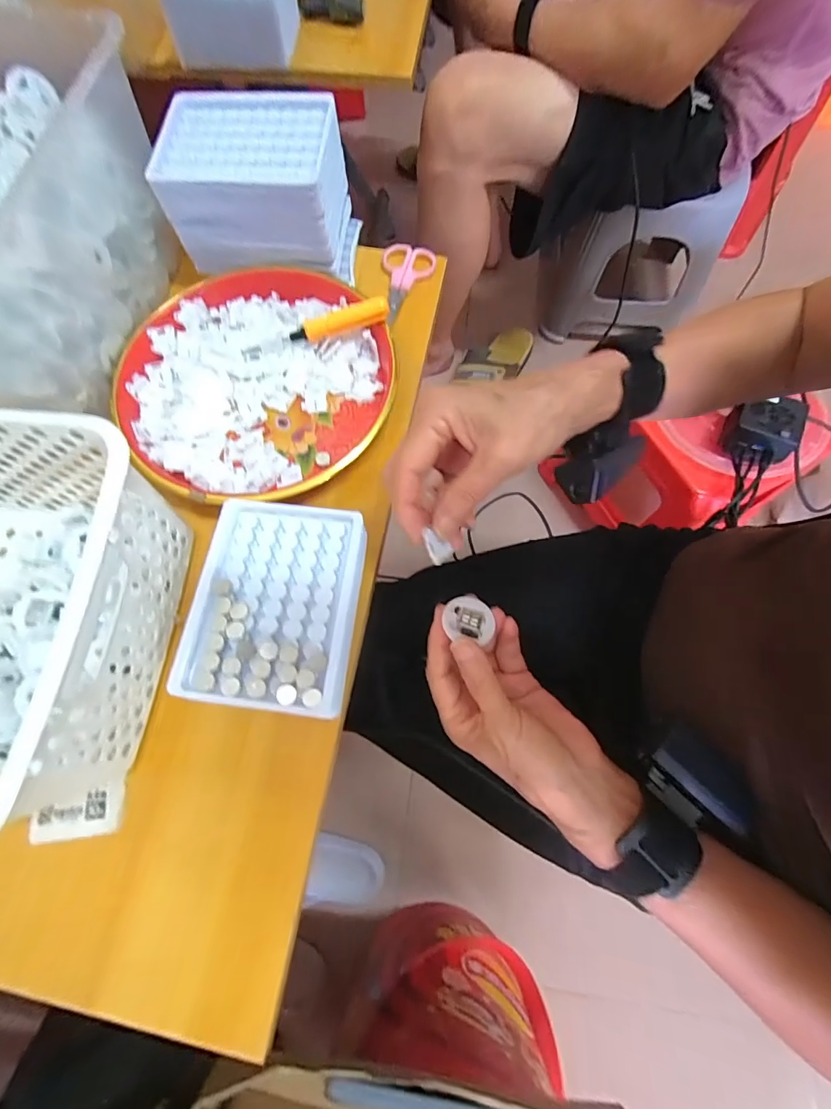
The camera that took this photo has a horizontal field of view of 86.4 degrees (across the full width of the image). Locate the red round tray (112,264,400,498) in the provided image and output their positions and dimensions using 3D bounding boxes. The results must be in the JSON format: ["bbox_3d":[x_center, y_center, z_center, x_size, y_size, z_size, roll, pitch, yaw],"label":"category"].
[{"bbox_3d":[-0.130,-0.143,0.359,0.198,0.033,0.217,0,72,1],"label":"red round tray"}]

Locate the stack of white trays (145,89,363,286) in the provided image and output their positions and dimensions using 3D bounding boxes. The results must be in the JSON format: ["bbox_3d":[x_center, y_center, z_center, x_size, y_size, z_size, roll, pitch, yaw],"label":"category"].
[{"bbox_3d":[-0.129,-0.307,0.383,0.136,0.097,0.100,5,72,2],"label":"stack of white trays"}]

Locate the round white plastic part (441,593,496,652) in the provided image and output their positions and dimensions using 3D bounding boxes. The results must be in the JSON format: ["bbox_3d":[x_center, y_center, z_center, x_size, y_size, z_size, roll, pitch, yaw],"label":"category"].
[{"bbox_3d":[0.033,0.042,0.282,0.028,0.014,0.032,-2,55,-15],"label":"round white plastic part"}]

